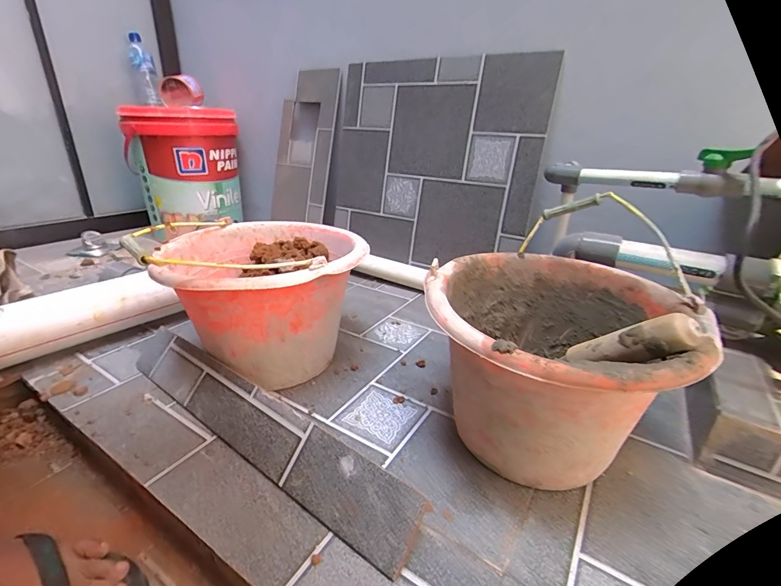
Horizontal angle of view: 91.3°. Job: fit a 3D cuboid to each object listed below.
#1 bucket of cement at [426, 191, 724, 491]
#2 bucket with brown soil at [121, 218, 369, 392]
[{"bbox_3d":[0.179,0.088,0.451,0.273,0.201,0.289,5,24,4],"label":"bucket of cement"},{"bbox_3d":[-0.176,0.018,0.586,0.257,0.199,0.263,2,24,-1],"label":"bucket with brown soil"}]

